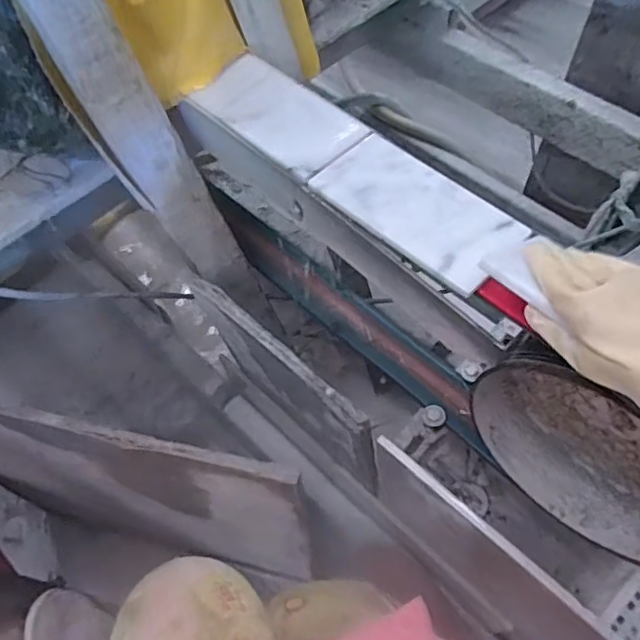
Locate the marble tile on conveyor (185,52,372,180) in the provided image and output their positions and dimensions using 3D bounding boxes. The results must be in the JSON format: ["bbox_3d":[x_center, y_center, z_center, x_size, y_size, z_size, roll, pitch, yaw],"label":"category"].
[{"bbox_3d":[-0.048,-0.231,0.652,0.203,0.013,0.102,39,66,24],"label":"marble tile on conveyor"}]

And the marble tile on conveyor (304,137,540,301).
[{"bbox_3d":[0.095,-0.112,0.572,0.193,0.016,0.097,39,65,24],"label":"marble tile on conveyor"}]

